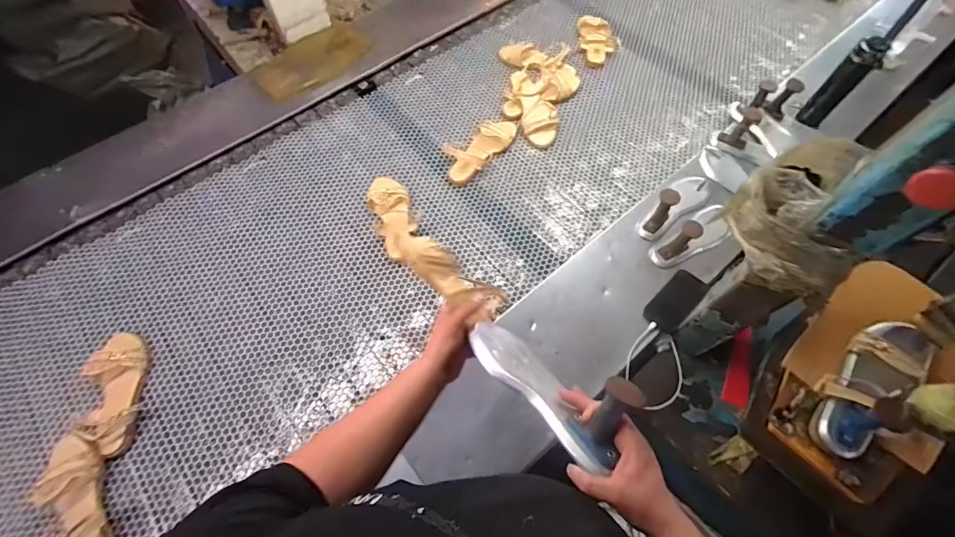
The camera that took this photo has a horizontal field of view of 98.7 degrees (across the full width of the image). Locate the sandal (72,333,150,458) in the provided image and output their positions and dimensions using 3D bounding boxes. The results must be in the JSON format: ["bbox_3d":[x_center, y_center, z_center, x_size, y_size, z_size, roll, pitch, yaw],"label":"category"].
[{"bbox_3d":[-0.724,0.241,0.811,0.113,0.067,0.247,-11,64,-4],"label":"sandal"}]

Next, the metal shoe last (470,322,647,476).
[{"bbox_3d":[0.077,0.134,0.524,0.089,0.064,0.245,-42,45,-18],"label":"metal shoe last"}]

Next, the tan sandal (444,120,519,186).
[{"bbox_3d":[-0.002,-0.334,1.115,0.241,0.031,0.128,-40,69,-17],"label":"tan sandal"}]

